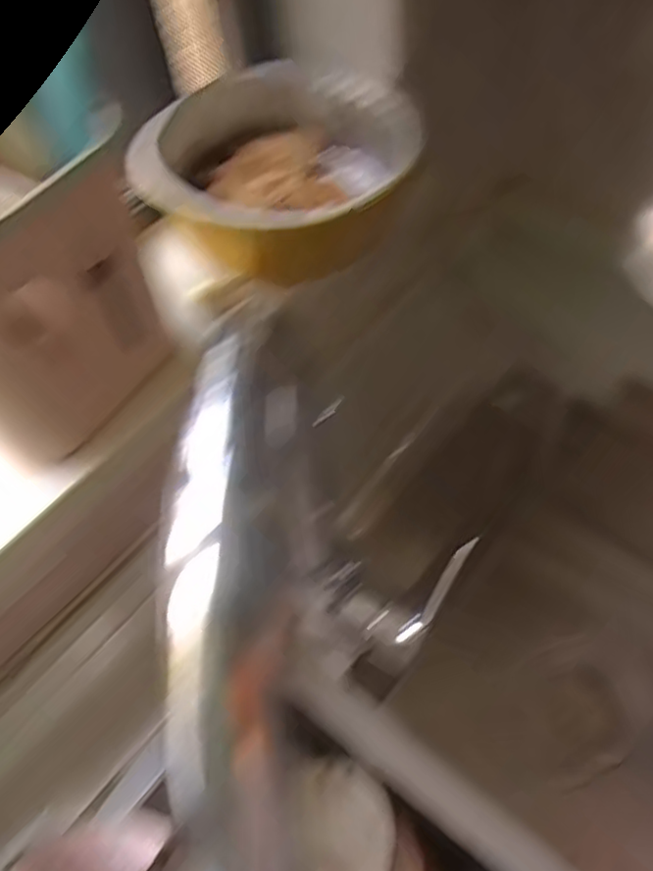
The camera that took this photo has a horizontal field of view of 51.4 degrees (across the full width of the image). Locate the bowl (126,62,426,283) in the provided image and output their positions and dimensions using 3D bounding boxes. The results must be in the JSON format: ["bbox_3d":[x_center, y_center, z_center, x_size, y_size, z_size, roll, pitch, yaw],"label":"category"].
[{"bbox_3d":[-0.033,-0.174,0.451,0.149,0.063,0.154,-2,56,3],"label":"bowl"}]

